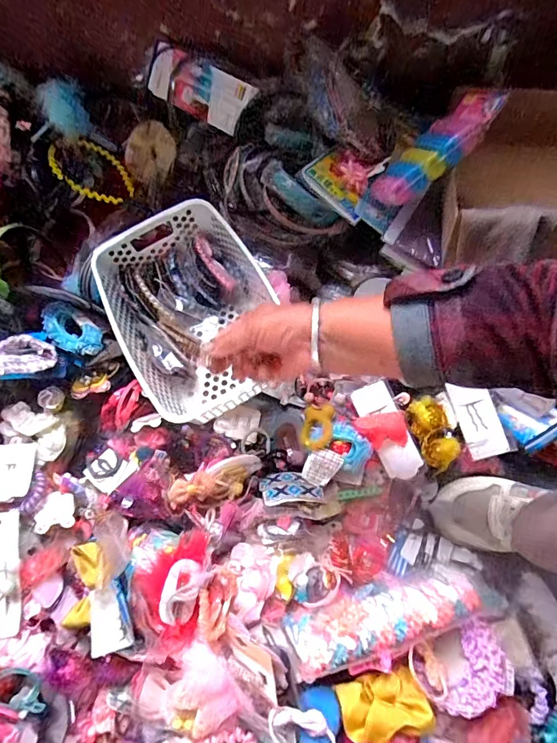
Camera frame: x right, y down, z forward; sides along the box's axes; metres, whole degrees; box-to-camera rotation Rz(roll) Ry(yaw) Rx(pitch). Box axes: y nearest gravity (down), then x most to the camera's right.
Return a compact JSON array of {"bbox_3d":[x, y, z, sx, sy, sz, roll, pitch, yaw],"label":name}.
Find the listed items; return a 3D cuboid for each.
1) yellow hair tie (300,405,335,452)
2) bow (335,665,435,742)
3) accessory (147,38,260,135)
[{"bbox_3d":[0.053,0.079,0.589,0.044,0.016,0.059,2,68,18],"label":"yellow hair tie"},{"bbox_3d":[0.101,0.321,0.412,0.080,0.046,0.048,-13,67,-8],"label":"bow"},{"bbox_3d":[-0.138,-0.465,0.699,0.221,0.079,0.025,36,32,17],"label":"accessory"}]

